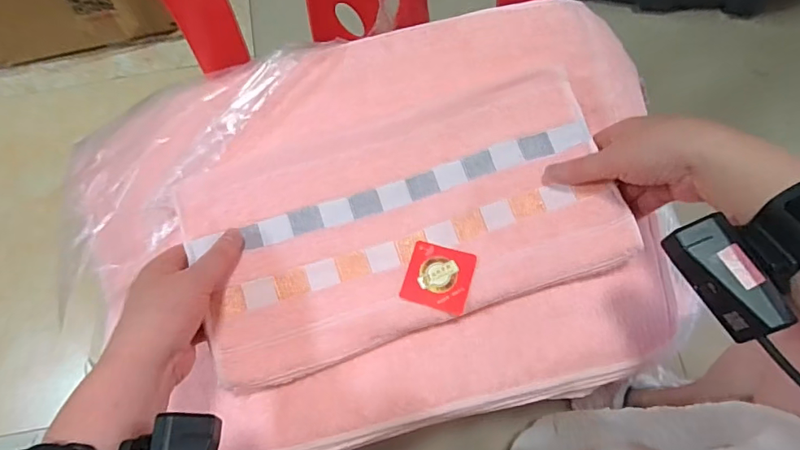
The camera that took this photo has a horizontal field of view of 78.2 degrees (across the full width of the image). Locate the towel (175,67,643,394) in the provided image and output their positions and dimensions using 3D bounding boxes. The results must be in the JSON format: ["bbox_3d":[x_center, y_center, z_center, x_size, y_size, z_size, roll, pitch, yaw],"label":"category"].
[{"bbox_3d":[0.003,-0.003,0.388,0.319,0.026,0.167,-17,74,-3],"label":"towel"}]

